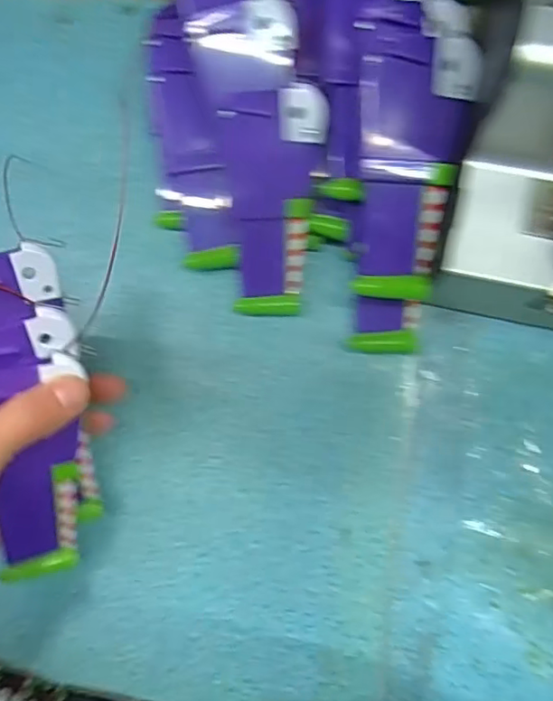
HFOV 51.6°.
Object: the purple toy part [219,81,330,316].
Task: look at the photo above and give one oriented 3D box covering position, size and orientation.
[{"bbox_3d":[-0.003,-0.078,0.312,0.052,0.007,0.120,5,112,7],"label":"purple toy part"}]

